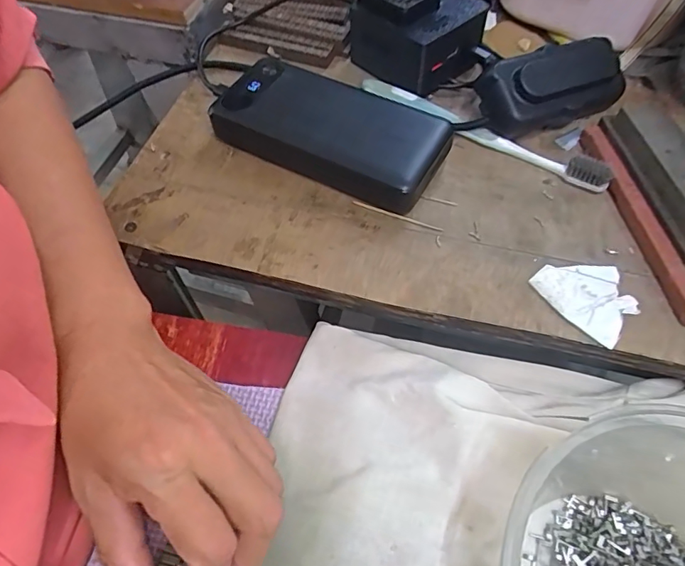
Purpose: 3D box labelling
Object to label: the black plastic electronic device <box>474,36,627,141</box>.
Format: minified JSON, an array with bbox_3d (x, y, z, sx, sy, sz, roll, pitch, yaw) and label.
[{"bbox_3d":[0.145,-0.134,0.332,0.106,0.042,0.043,-22,61,-11],"label":"black plastic electronic device"}]

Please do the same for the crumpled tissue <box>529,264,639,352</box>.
[{"bbox_3d":[0.136,0.005,0.269,0.052,0.007,0.041,39,67,22],"label":"crumpled tissue"}]

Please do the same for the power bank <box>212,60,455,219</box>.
[{"bbox_3d":[-0.010,-0.106,0.328,0.157,0.027,0.071,26,62,16],"label":"power bank"}]

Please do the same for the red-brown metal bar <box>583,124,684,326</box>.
[{"bbox_3d":[0.177,-0.042,0.291,0.014,0.012,0.147,-9,59,-4],"label":"red-brown metal bar"}]

